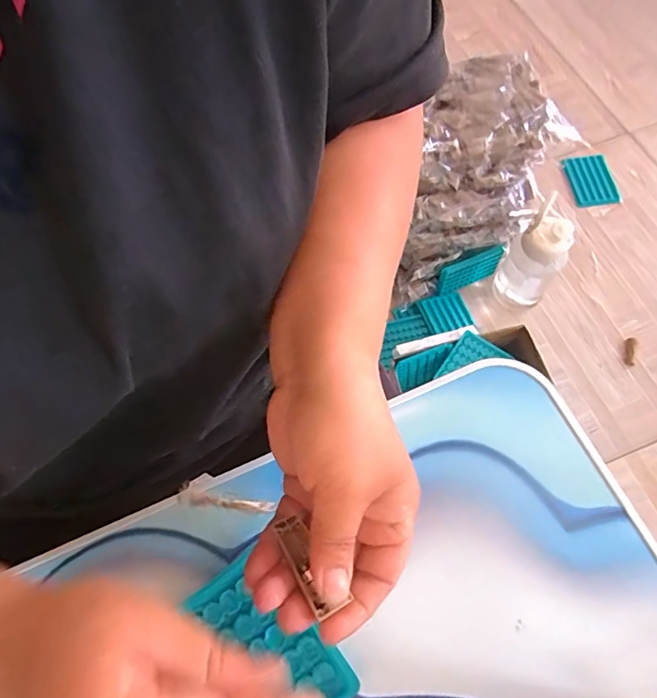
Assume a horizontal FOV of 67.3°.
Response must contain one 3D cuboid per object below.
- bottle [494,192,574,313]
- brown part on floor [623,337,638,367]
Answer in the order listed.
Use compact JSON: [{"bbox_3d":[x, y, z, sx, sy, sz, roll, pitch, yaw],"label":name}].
[{"bbox_3d":[0.347,-0.153,0.833,0.078,0.209,0.090,-30,70,-10],"label":"bottle"},{"bbox_3d":[0.540,0.004,0.884,0.021,0.012,0.052,18,69,9],"label":"brown part on floor"}]

